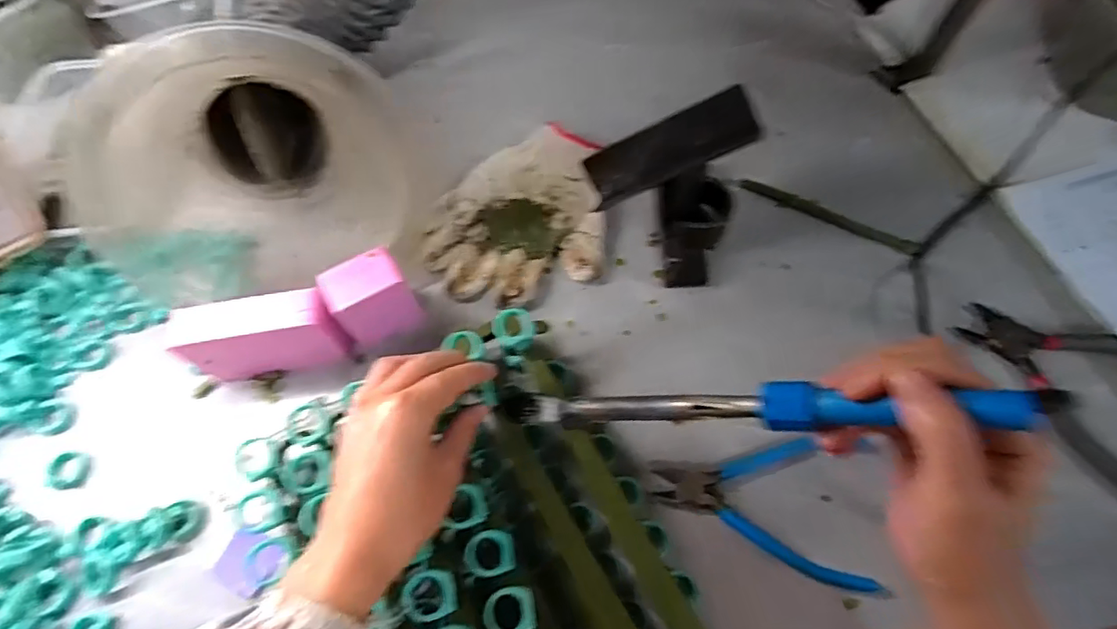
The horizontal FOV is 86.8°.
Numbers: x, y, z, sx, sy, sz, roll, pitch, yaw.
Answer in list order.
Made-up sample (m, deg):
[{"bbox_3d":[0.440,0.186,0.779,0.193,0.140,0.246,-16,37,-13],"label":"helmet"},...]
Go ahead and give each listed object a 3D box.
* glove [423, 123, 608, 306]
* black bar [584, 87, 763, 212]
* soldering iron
[{"bbox_3d":[-0.041,-0.085,0.520,0.156,0.034,0.166,-7,61,0],"label":"glove"},{"bbox_3d":[0.085,-0.128,0.459,0.130,0.013,0.044,-21,102,27],"label":"black bar"},{"bbox_3d":[0.084,0.052,0.326,0.293,0.026,0.022,-7,55,37],"label":"soldering iron"}]

